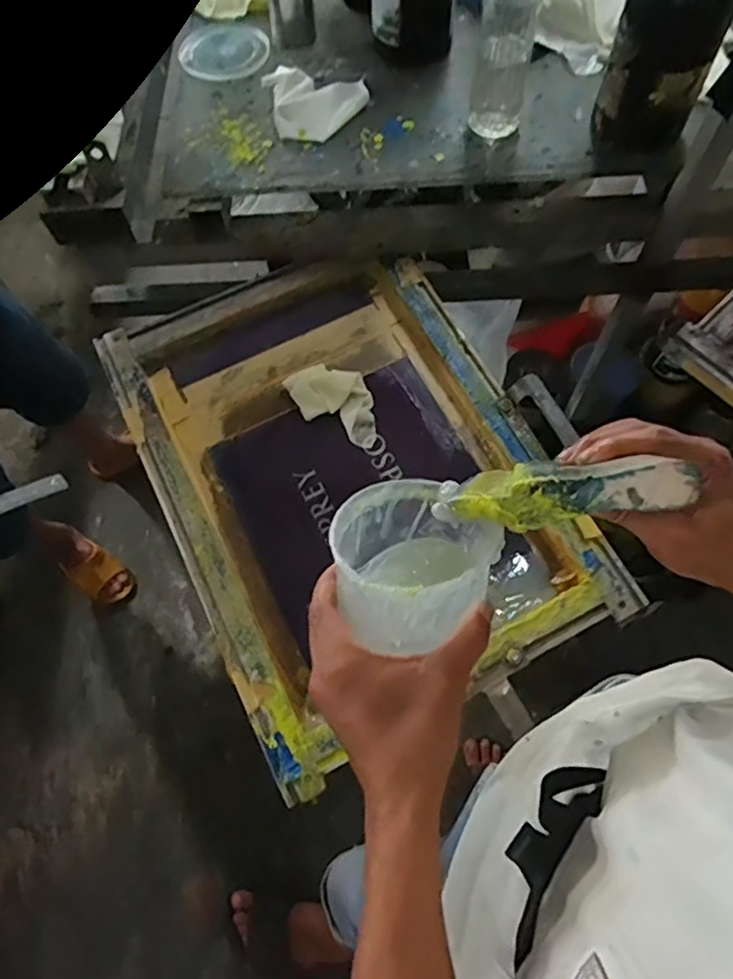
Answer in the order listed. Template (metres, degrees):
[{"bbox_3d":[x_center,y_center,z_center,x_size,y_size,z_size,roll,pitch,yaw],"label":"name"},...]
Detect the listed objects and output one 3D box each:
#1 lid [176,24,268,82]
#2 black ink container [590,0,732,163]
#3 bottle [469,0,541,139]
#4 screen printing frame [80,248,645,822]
[{"bbox_3d":[-0.189,-0.584,0.823,0.118,0.006,0.107,-17,69,-8],"label":"lid"},{"bbox_3d":[0.304,-0.446,0.646,0.102,0.165,0.091,10,68,3],"label":"black ink container"},{"bbox_3d":[0.151,-0.481,0.647,0.061,0.200,0.058,0,67,-1],"label":"bottle"},{"bbox_3d":[-0.024,-0.024,0.694,0.400,0.046,0.551,-26,70,-11],"label":"screen printing frame"}]

